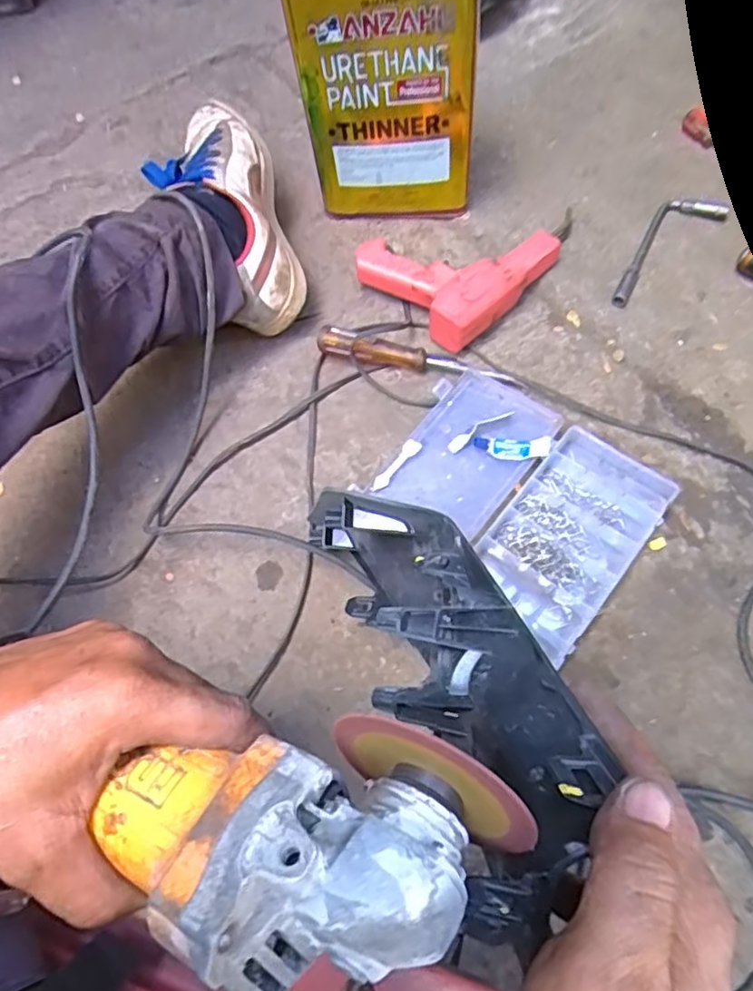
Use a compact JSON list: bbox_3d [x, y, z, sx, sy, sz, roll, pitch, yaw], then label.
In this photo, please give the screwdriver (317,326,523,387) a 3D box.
[{"bbox_3d":[0.040,-0.131,0.600,0.194,0.027,0.023,14,66,9],"label":"screwdriver"}]

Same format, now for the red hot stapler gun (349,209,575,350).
[{"bbox_3d":[0.099,-0.260,0.649,0.158,0.050,0.232,41,73,19],"label":"red hot stapler gun"}]

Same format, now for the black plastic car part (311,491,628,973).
[{"bbox_3d":[0.031,0.073,0.317,0.073,0.038,0.257,-21,35,-7],"label":"black plastic car part"}]

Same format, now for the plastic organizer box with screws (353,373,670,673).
[{"bbox_3d":[0.121,-0.003,0.543,0.219,0.022,0.178,37,72,18],"label":"plastic organizer box with screws"}]

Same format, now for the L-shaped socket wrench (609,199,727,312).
[{"bbox_3d":[0.293,-0.263,0.655,0.178,0.012,0.057,-39,69,-15],"label":"L-shaped socket wrench"}]

